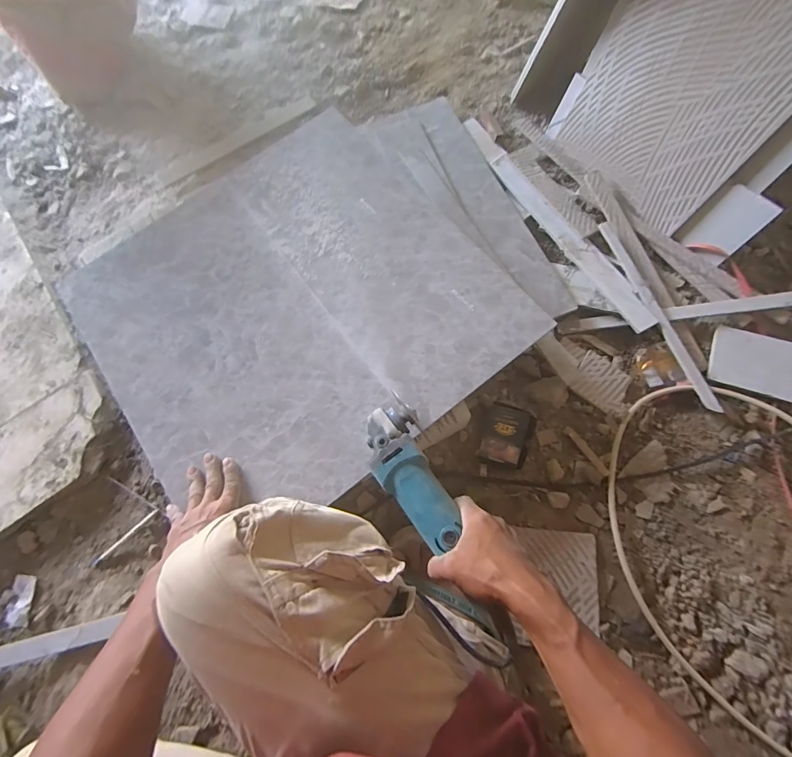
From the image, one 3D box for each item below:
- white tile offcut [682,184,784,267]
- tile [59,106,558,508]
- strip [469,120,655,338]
[{"bbox_3d":[0.576,-0.263,0.677,0.011,0.117,0.077,-28,67,-30],"label":"white tile offcut"},{"bbox_3d":[-0.170,-0.124,0.633,0.593,0.012,0.588,-38,73,-7],"label":"tile"},{"bbox_3d":[0.298,-0.328,0.765,0.050,0.005,0.578,-29,71,-6],"label":"strip"}]

